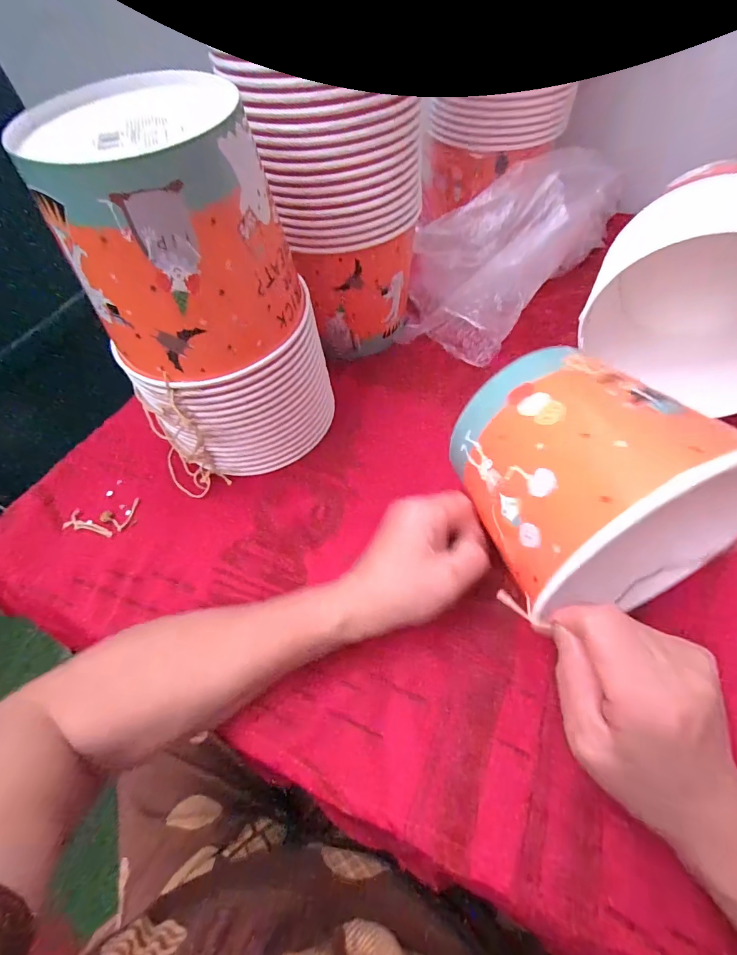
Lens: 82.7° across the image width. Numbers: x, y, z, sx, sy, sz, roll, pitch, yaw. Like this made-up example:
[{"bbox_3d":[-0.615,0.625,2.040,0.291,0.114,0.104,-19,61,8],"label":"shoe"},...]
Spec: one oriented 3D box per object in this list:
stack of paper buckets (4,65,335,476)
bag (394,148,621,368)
[{"bbox_3d":[-0.132,-0.129,0.335,0.144,0.261,0.131,-30,59,-14],"label":"stack of paper buckets"},{"bbox_3d":[0.140,-0.248,0.472,0.165,0.120,0.255,30,64,22],"label":"bag"}]

